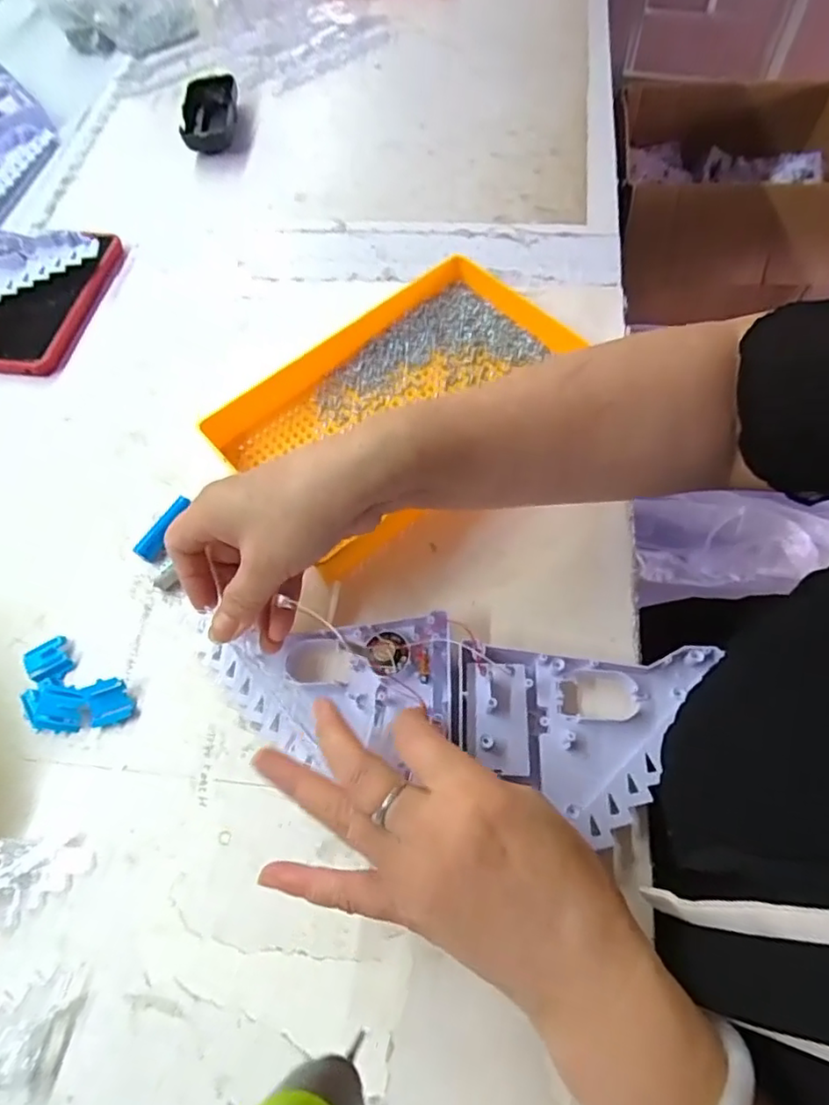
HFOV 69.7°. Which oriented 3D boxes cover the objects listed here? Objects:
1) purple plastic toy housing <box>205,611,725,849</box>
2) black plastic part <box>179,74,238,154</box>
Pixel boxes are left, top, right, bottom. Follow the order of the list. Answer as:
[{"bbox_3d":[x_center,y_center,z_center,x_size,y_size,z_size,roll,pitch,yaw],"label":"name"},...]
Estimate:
[{"bbox_3d":[0.016,0.083,0.331,0.271,0.022,0.094,7,64,8],"label":"purple plastic toy housing"},{"bbox_3d":[-0.213,-0.459,0.626,0.050,0.031,0.113,-5,63,1],"label":"black plastic part"}]

